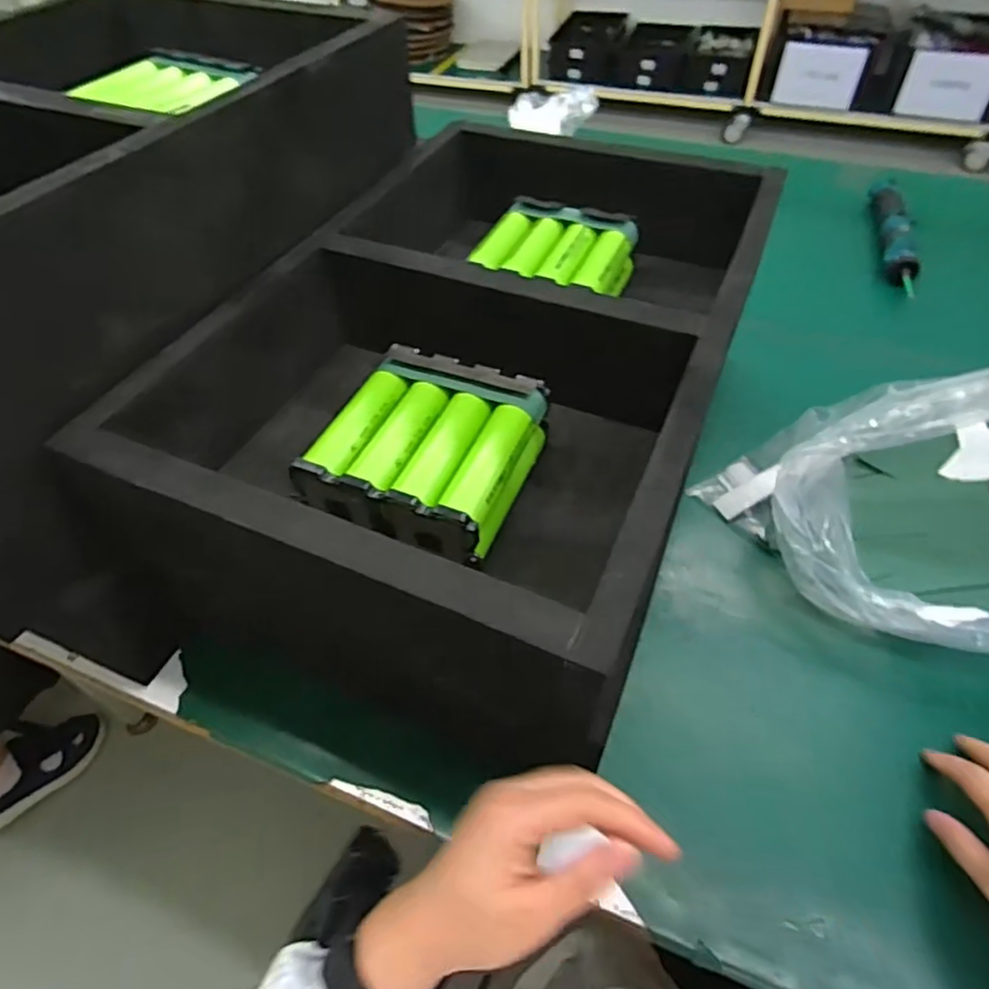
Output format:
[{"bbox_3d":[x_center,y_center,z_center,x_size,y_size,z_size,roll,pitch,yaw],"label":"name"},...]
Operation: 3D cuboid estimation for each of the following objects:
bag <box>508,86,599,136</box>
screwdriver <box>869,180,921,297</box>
[{"bbox_3d":[0.105,-0.694,1.150,0.158,0.059,0.097,-3,50,0],"label":"bag"},{"bbox_3d":[0.587,-0.391,0.935,0.048,0.043,0.309,12,52,12],"label":"screwdriver"}]

